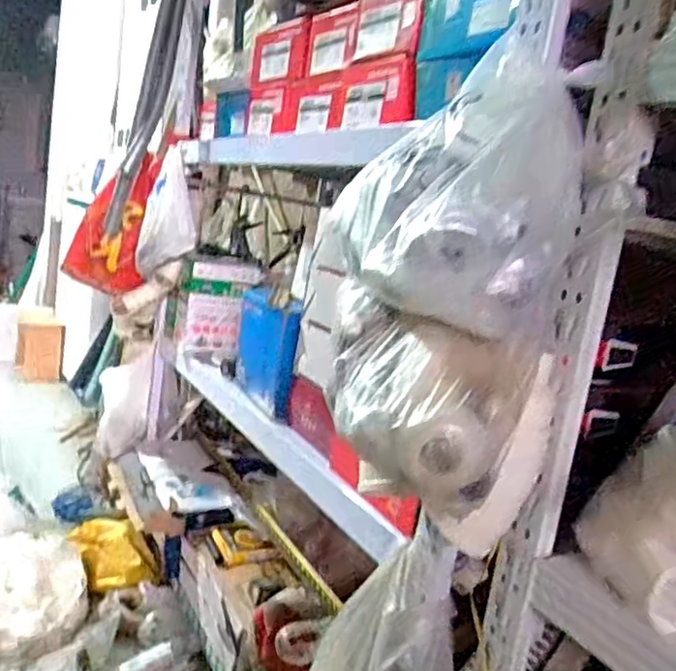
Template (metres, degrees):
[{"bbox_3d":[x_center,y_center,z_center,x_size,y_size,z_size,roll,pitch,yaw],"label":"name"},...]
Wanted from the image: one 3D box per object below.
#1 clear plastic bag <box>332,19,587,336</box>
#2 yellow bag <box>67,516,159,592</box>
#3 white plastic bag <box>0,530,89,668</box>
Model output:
[{"bbox_3d":[0.097,-0.139,0.546,0.207,0.220,0.175,11,11,17],"label":"clear plastic bag"},{"bbox_3d":[-0.535,0.514,1.526,0.143,0.111,0.210,-1,14,-41],"label":"yellow bag"},{"bbox_3d":[-0.675,0.541,1.349,0.270,0.165,0.284,-1,13,-40],"label":"white plastic bag"}]

